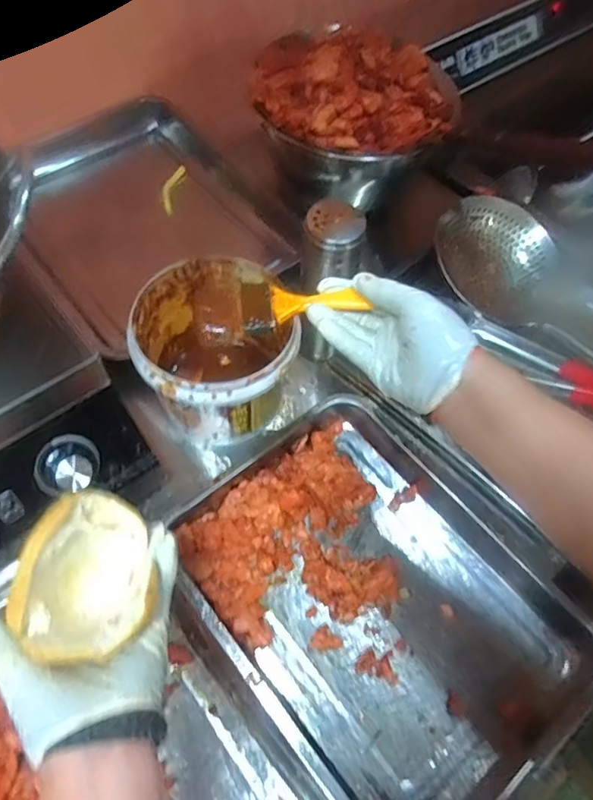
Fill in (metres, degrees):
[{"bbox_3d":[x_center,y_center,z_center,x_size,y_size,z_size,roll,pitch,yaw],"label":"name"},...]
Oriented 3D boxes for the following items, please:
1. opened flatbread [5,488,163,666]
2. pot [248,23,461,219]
[{"bbox_3d":[-0.132,0.126,0.389,0.081,0.098,0.103,14,60,5],"label":"opened flatbread"},{"bbox_3d":[0.074,-0.385,0.783,0.269,0.153,0.218,15,60,6],"label":"pot"}]

